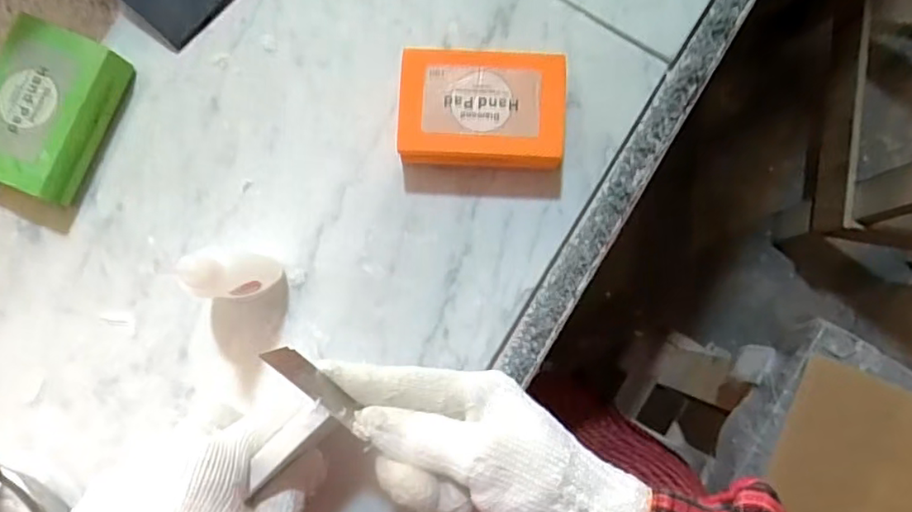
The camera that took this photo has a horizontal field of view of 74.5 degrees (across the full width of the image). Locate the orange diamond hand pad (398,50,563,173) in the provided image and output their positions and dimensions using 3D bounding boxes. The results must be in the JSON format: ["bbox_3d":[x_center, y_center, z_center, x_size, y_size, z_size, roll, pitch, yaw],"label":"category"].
[{"bbox_3d":[0.015,-0.082,0.347,0.091,0.033,0.064,1,84,2],"label":"orange diamond hand pad"}]

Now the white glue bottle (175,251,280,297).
[{"bbox_3d":[-0.114,0.010,0.313,0.024,0.080,0.017,-25,79,1],"label":"white glue bottle"}]

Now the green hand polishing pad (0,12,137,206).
[{"bbox_3d":[-0.239,-0.084,0.351,0.061,0.033,0.092,23,84,9],"label":"green hand polishing pad"}]

